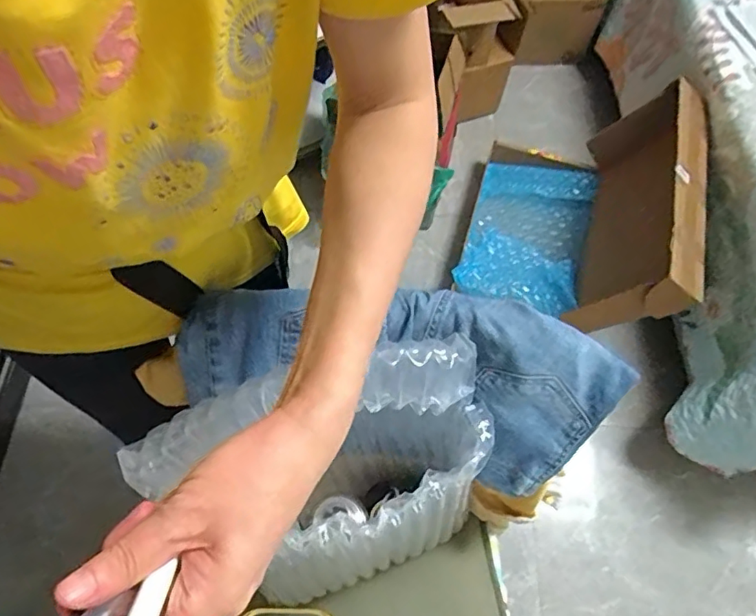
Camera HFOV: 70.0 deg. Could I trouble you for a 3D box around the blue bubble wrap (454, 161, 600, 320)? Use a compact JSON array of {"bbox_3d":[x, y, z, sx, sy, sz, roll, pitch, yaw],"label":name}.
[{"bbox_3d":[0.404,-0.199,1.469,0.309,0.133,0.474,16,64,5],"label":"blue bubble wrap"}]

